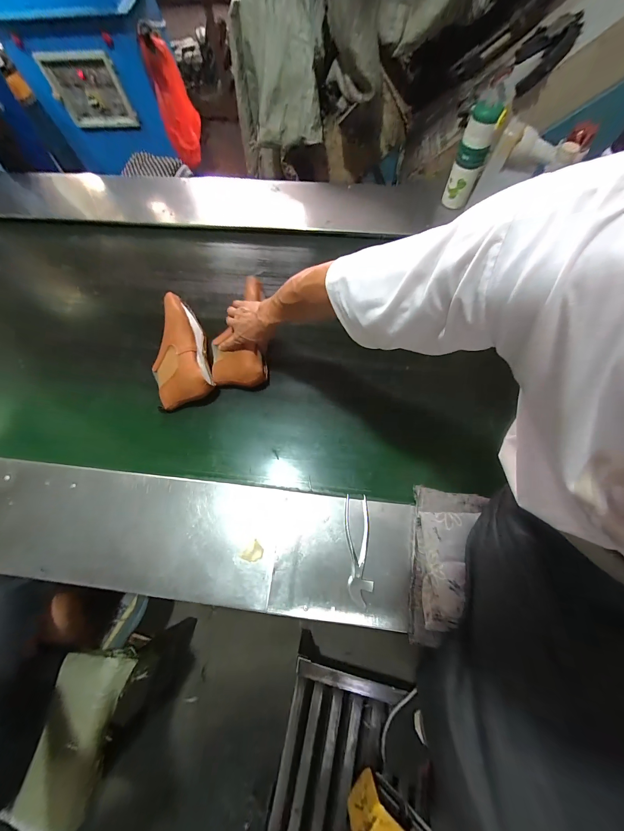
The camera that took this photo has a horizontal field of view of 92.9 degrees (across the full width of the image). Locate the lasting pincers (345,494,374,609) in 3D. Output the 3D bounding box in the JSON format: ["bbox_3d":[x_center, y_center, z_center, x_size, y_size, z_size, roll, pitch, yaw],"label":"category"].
[{"bbox_3d":[0.090,0.255,0.573,0.047,0.011,0.192,0,63,1],"label":"lasting pincers"}]

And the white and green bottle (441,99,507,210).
[{"bbox_3d":[0.430,-0.690,0.806,0.081,0.214,0.078,23,72,11],"label":"white and green bottle"}]

